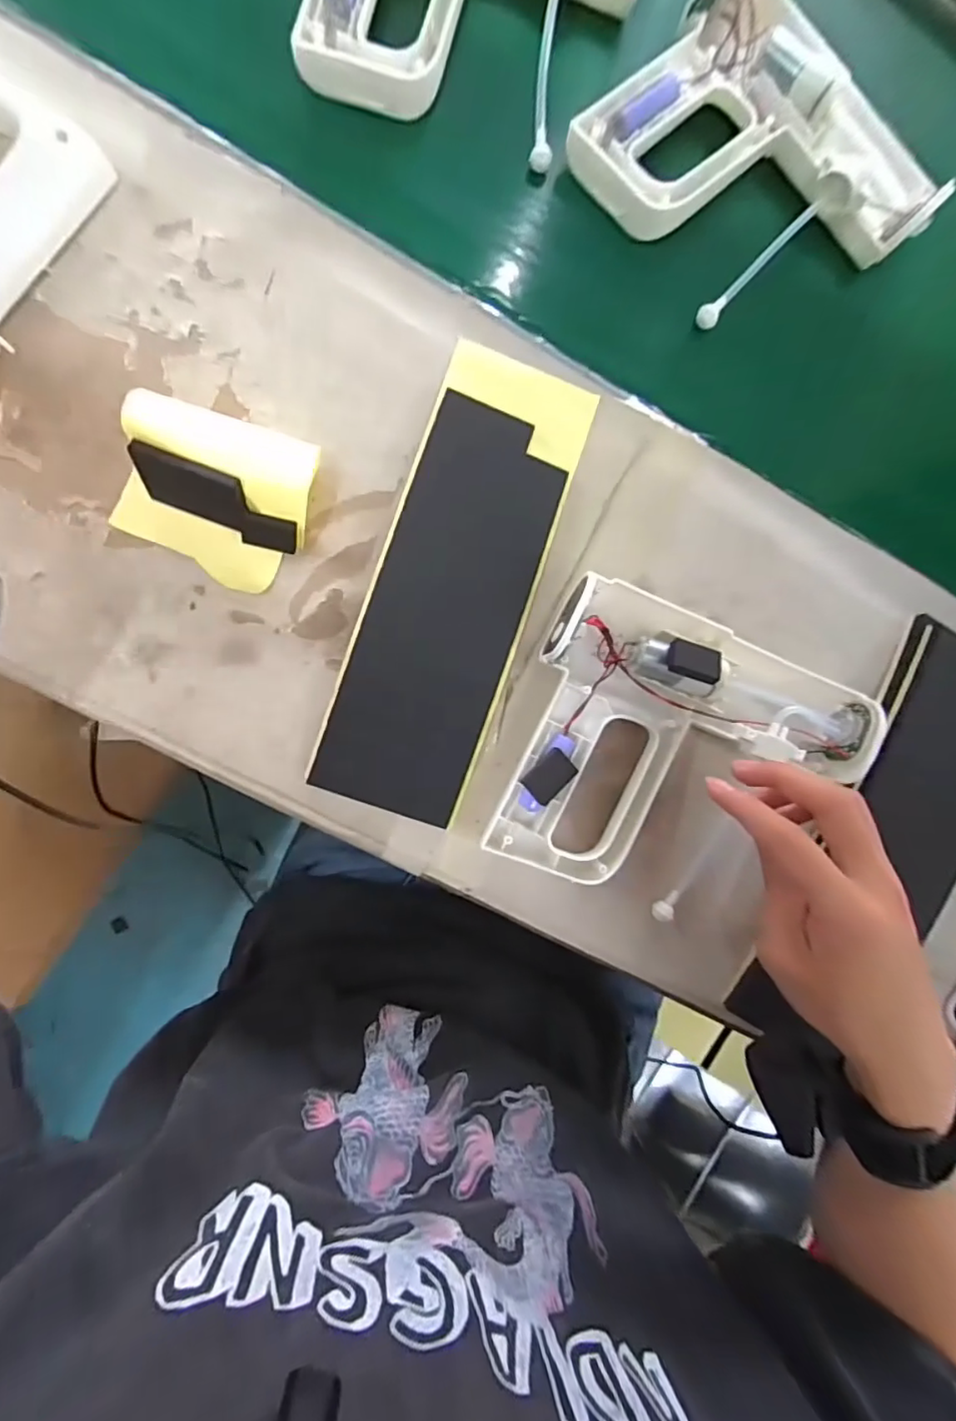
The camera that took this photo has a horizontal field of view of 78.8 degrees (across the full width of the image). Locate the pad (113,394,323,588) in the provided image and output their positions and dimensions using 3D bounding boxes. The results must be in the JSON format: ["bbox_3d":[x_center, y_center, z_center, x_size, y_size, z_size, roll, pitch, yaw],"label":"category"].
[{"bbox_3d":[-0.152,-0.124,0.335,0.105,0.042,0.086,16,89,-7],"label":"pad"}]

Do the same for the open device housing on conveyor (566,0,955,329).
[{"bbox_3d":[0.185,-0.366,0.387,0.172,0.037,0.207,-43,96,-4],"label":"open device housing on conveyor"}]

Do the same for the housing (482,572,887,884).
[{"bbox_3d":[0.128,0.030,0.369,0.221,0.040,0.187,20,89,-7],"label":"housing"}]

